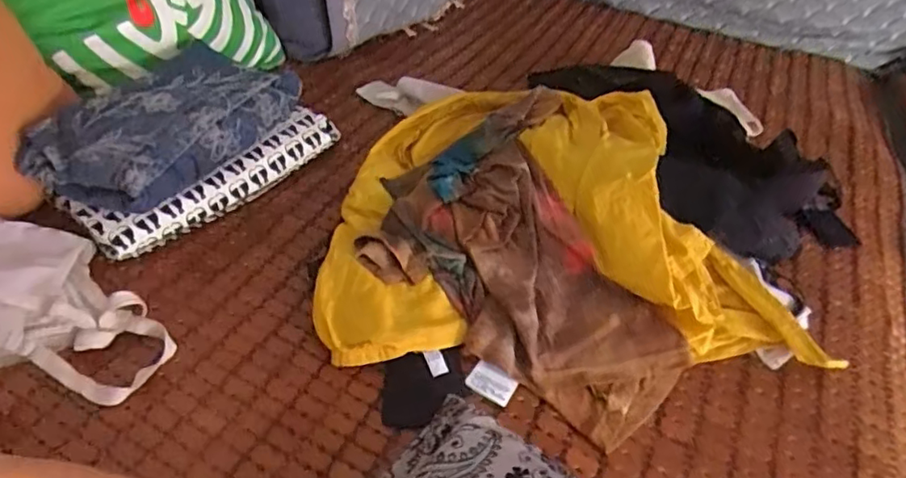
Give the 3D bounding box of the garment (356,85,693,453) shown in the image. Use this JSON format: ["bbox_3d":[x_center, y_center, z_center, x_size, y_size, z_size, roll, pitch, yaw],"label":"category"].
[{"bbox_3d":[0.046,0.007,0.638,0.279,0.067,0.444,-9,45,-13],"label":"garment"}]

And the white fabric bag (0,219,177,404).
[{"bbox_3d":[-0.397,0.069,0.523,0.251,0.070,0.186,34,51,28],"label":"white fabric bag"}]

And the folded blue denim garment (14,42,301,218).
[{"bbox_3d":[-0.314,-0.136,0.668,0.156,0.077,0.274,24,47,20],"label":"folded blue denim garment"}]

